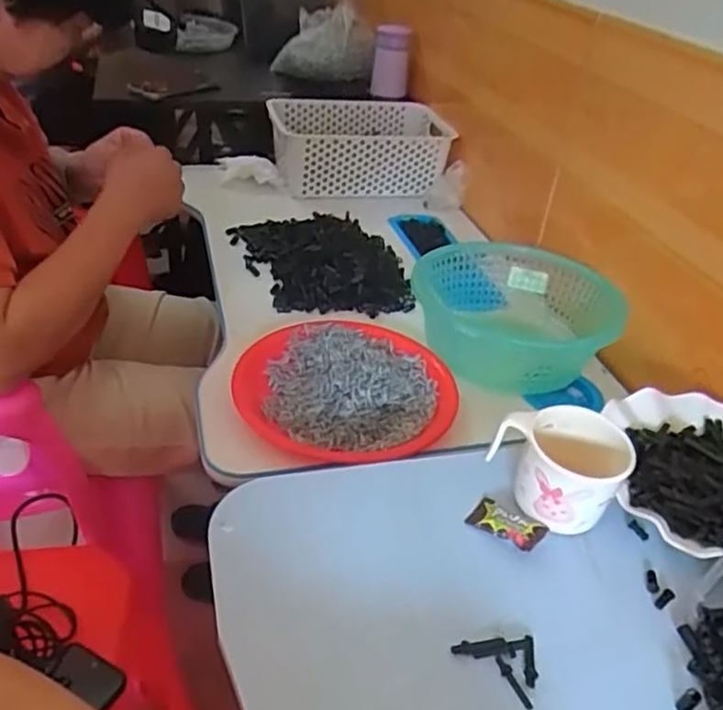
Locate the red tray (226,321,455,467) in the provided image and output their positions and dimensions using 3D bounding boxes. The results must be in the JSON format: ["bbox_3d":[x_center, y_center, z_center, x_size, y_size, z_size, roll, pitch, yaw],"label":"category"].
[{"bbox_3d":[-0.018,0.032,0.714,0.228,0.032,0.222,3,36,-4],"label":"red tray"}]

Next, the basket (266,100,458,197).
[{"bbox_3d":[-0.008,-0.368,1.199,0.292,0.112,0.224,-7,38,-18],"label":"basket"}]

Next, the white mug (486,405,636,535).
[{"bbox_3d":[0.146,0.083,0.507,0.095,0.067,0.072,25,39,24],"label":"white mug"}]

